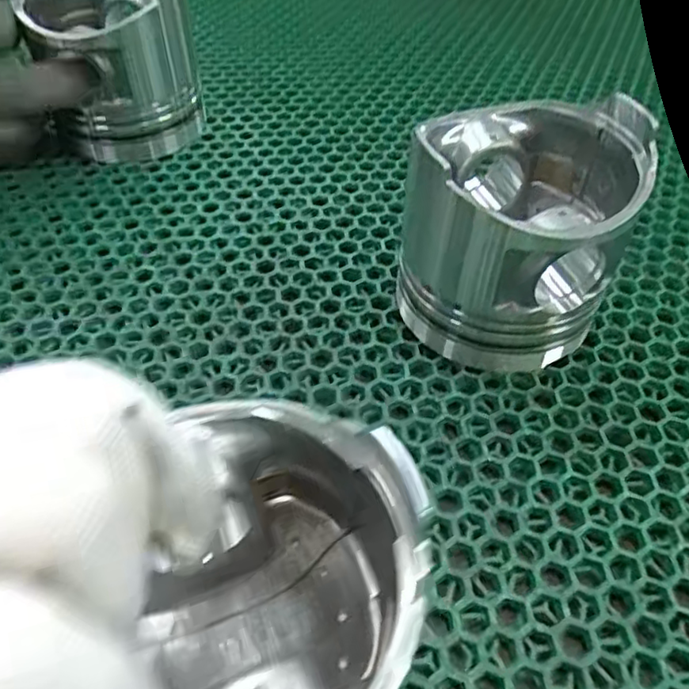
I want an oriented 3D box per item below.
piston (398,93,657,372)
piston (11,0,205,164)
[{"bbox_3d":[0.071,-0.047,0.264,0.083,0.083,0.087,0,49,0],"label":"piston"},{"bbox_3d":[-0.130,-0.164,0.358,0.084,0.091,0.084,-13,50,-11],"label":"piston"}]

